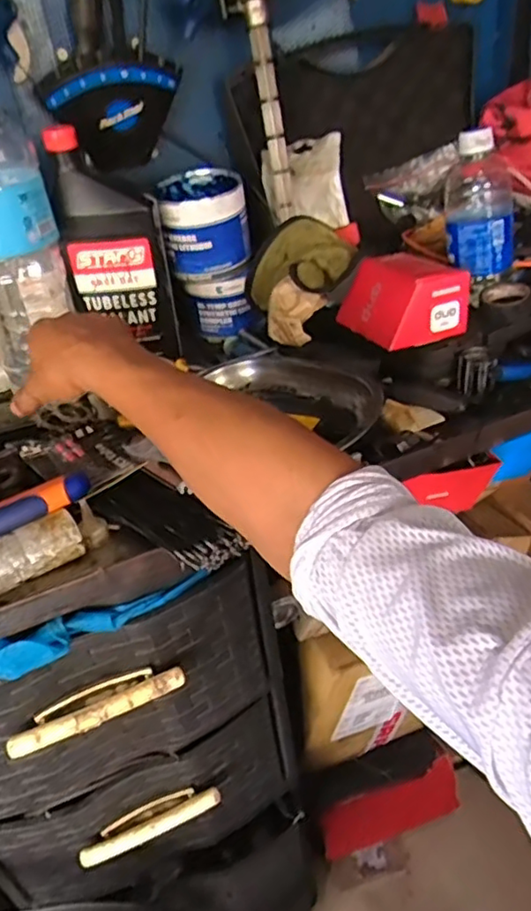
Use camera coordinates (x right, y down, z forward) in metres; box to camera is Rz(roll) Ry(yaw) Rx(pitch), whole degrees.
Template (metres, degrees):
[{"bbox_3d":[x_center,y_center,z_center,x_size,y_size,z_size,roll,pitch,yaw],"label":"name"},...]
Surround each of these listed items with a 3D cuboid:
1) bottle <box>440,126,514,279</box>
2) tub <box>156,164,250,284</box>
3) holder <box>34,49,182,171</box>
[{"bbox_3d":[0.208,-0.241,0.605,0.061,0.134,0.068,-12,16,-6],"label":"bottle"},{"bbox_3d":[-0.069,-0.262,0.699,0.094,0.090,0.098,-12,37,-7],"label":"tub"},{"bbox_3d":[-0.155,-0.357,0.644,0.135,0.104,0.046,-25,40,-22],"label":"holder"}]

